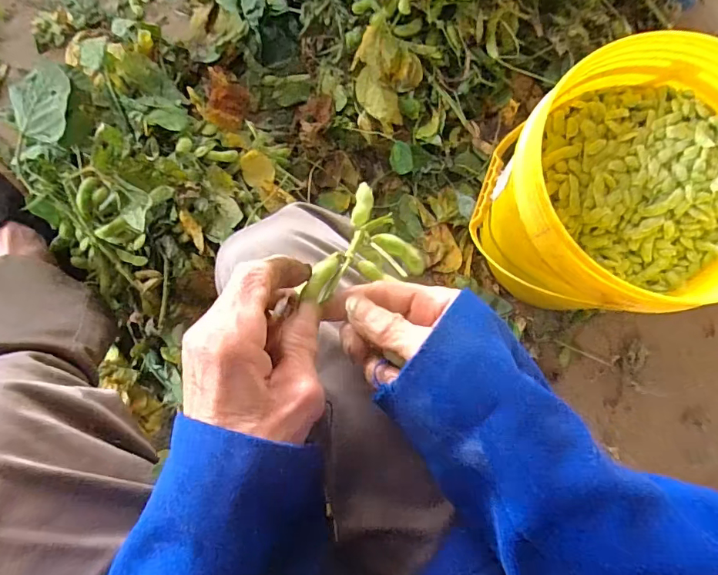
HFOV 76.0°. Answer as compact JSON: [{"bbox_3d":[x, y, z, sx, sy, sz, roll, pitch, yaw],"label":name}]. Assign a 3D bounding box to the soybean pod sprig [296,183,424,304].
[{"bbox_3d":[0.000,-0.024,0.307,0.072,0.026,0.115,43,42,5],"label":"soybean pod sprig"}]

